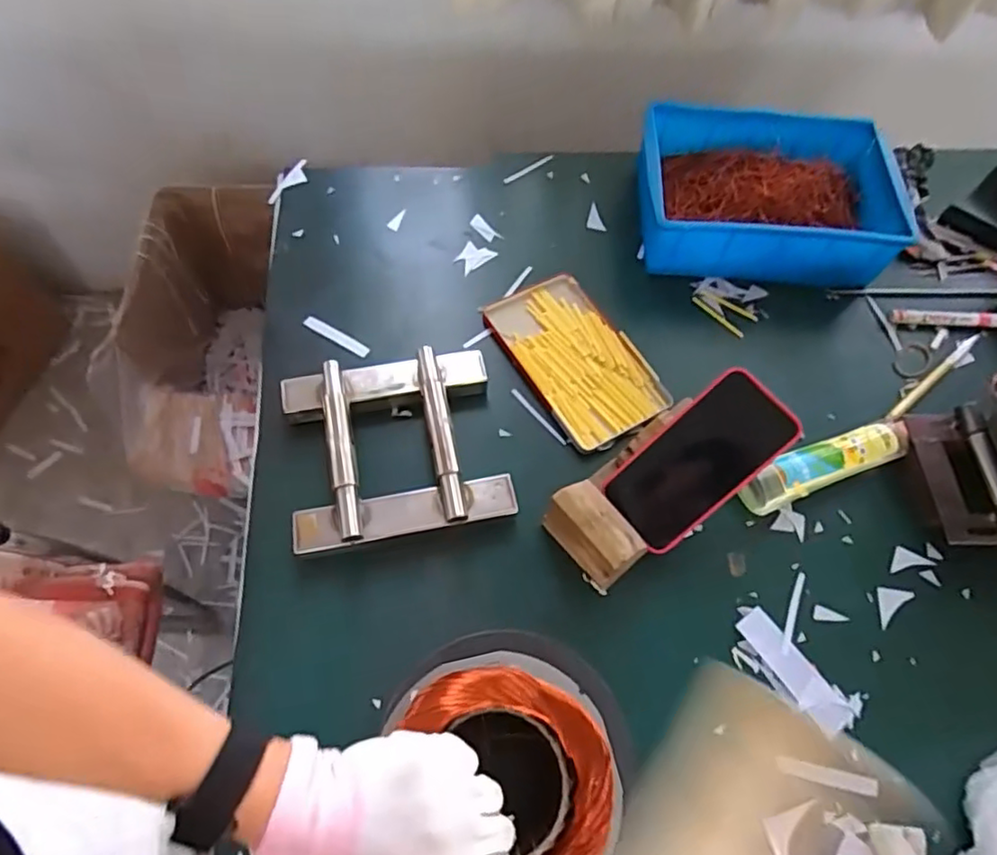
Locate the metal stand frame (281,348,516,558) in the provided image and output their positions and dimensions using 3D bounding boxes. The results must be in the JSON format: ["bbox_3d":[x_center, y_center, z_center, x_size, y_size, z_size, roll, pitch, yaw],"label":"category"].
[{"bbox_3d":[-0.097,0.014,0.590,0.196,0.042,0.180,-9,64,-9],"label":"metal stand frame"}]

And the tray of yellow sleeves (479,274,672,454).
[{"bbox_3d":[0.085,-0.076,0.667,0.124,0.013,0.199,-26,67,-16],"label":"tray of yellow sleeves"}]

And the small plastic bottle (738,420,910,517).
[{"bbox_3d":[0.317,0.037,0.611,0.192,0.035,0.042,-18,65,-13],"label":"small plastic bottle"}]

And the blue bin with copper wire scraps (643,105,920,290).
[{"bbox_3d":[0.306,-0.275,0.744,0.277,0.088,0.196,4,62,-2],"label":"blue bin with copper wire scraps"}]

